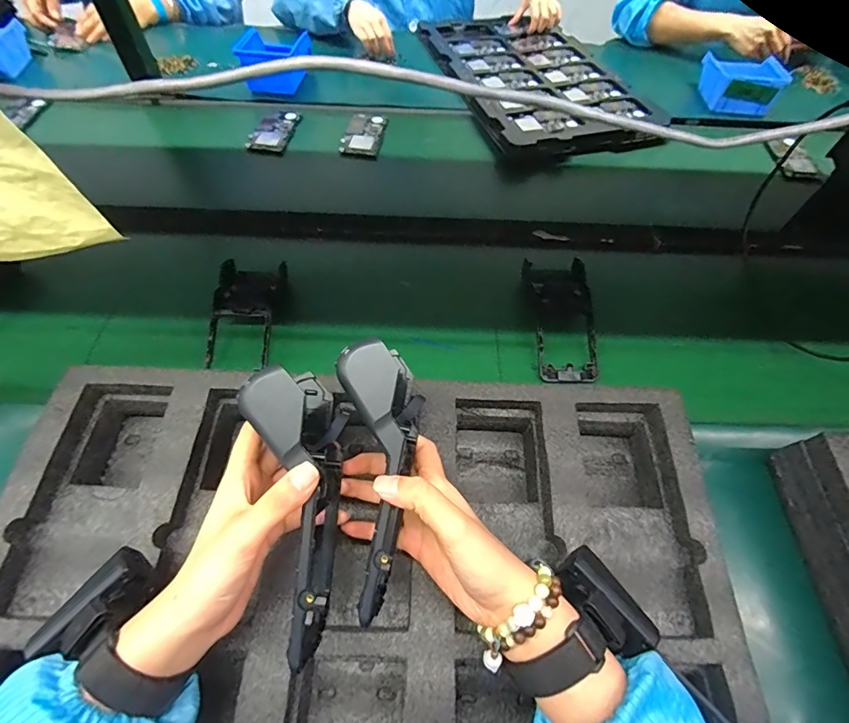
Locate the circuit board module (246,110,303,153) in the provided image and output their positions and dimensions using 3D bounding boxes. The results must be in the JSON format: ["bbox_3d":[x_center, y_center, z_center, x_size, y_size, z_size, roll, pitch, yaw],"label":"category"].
[{"bbox_3d":[-0.266,-0.413,0.798,0.067,0.015,0.115,7,58,2],"label":"circuit board module"}]

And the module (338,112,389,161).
[{"bbox_3d":[-0.107,-0.411,0.803,0.069,0.014,0.120,5,58,1],"label":"module"}]

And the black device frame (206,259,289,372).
[{"bbox_3d":[-0.224,-0.059,0.563,0.088,0.043,0.164,-3,58,-4],"label":"black device frame"}]

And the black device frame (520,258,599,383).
[{"bbox_3d":[0.178,-0.059,0.577,0.074,0.043,0.176,2,58,-1],"label":"black device frame"}]

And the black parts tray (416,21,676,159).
[{"bbox_3d":[0.223,-0.586,0.912,0.342,0.034,0.532,-16,60,-12],"label":"black parts tray"}]

